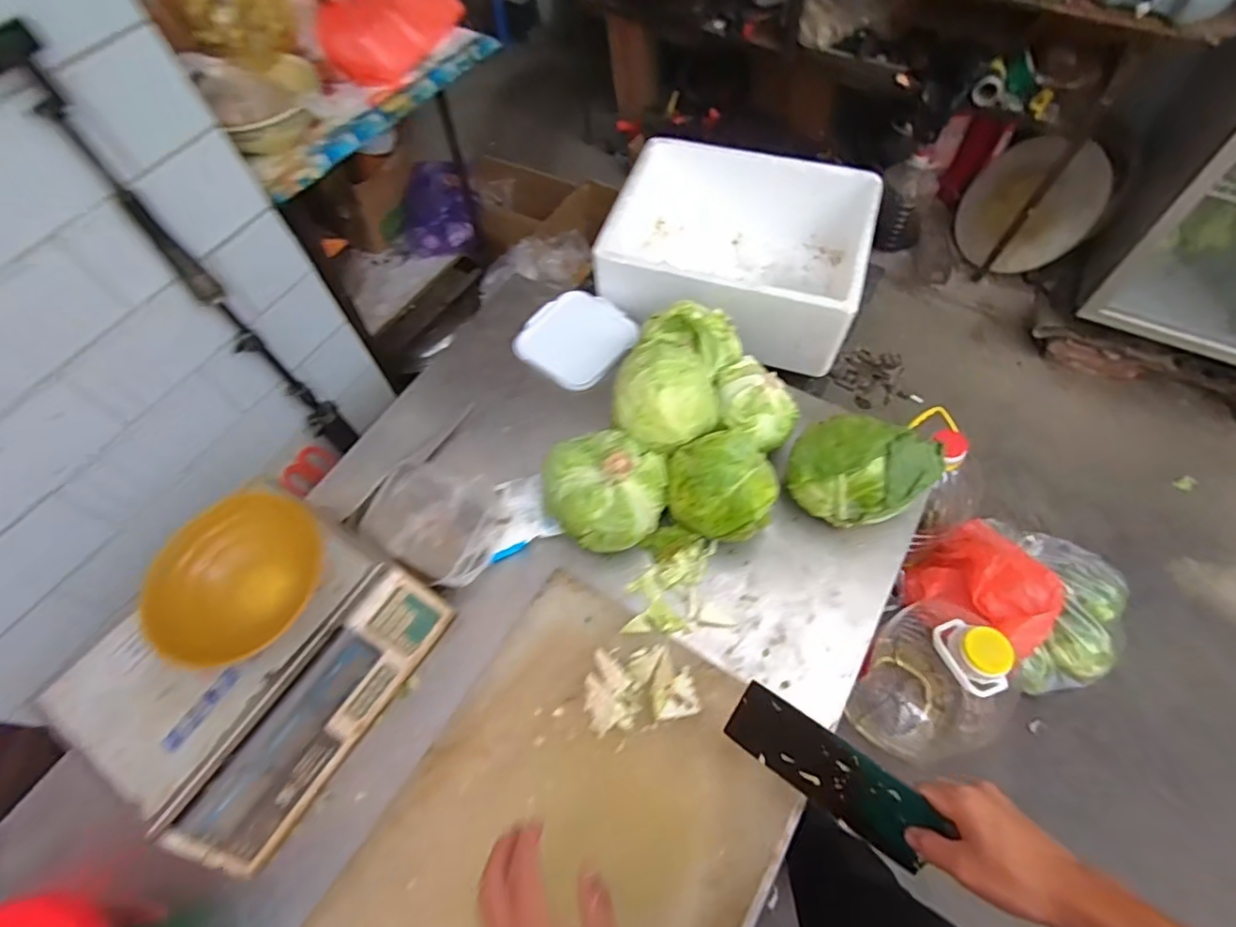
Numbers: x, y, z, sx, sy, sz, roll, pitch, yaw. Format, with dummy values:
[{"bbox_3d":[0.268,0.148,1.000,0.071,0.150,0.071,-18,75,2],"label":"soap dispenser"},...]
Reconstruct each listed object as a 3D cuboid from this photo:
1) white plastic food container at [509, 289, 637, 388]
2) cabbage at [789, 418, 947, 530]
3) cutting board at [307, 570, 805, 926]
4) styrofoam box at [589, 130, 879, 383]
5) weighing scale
[{"bbox_3d":[-0.070,-0.209,0.972,0.168,0.023,0.166,36,69,21],"label":"white plastic food container"},{"bbox_3d":[0.313,0.010,0.750,0.180,0.110,0.118,11,62,10],"label":"cabbage"},{"bbox_3d":[-0.066,0.439,0.621,0.388,0.026,0.543,28,66,18],"label":"cutting board"},{"bbox_3d":[0.209,-0.367,1.046,0.411,0.198,0.351,13,62,11],"label":"styrofoam box"},{"bbox_3d":[-0.434,0.240,0.708,0.293,0.104,0.347,28,66,18],"label":"weighing scale"}]

